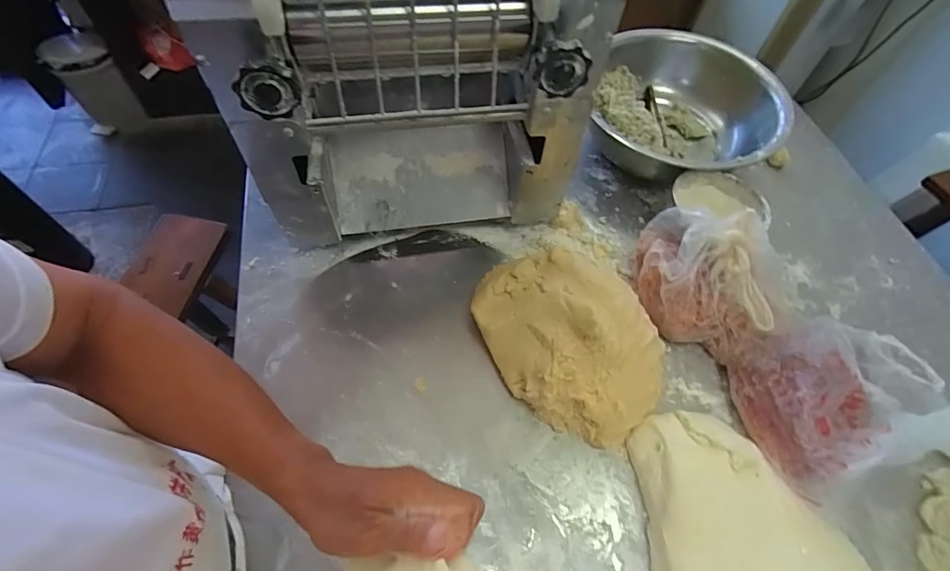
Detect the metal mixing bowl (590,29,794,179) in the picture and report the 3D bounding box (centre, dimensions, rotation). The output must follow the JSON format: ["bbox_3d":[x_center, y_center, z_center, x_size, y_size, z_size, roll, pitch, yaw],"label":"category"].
[{"bbox_3d":[0.405,-0.332,0.869,0.331,0.123,0.362,2,59,-3],"label":"metal mixing bowl"}]

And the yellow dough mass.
[{"bbox_3d":[0.138,0.067,0.611,0.212,0.113,0.271,-25,64,-18],"label":"yellow dough mass"}]

